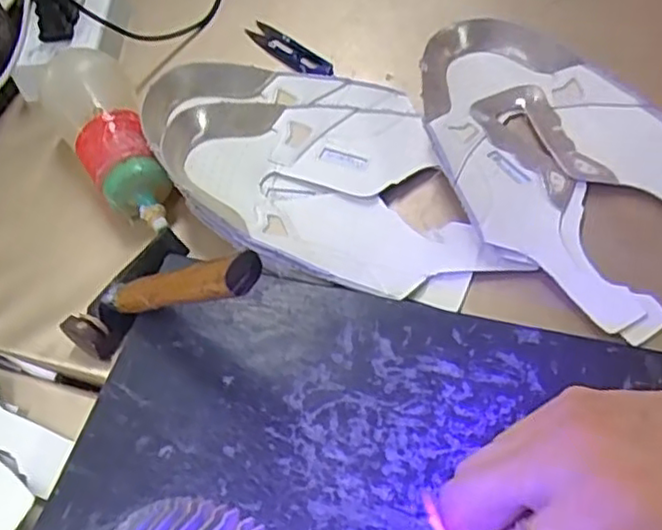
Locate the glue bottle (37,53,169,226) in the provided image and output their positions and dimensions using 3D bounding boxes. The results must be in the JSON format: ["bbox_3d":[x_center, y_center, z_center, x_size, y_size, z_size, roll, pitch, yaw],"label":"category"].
[{"bbox_3d":[-0.160,-0.085,0.490,0.061,0.059,0.156,-22,57,-10],"label":"glue bottle"}]

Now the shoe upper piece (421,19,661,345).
[{"bbox_3d":[0.161,-0.079,0.469,0.172,0.027,0.252,-31,61,-17],"label":"shoe upper piece"}]

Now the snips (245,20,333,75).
[{"bbox_3d":[-0.034,-0.180,0.568,0.027,0.015,0.099,-32,61,-17],"label":"snips"}]

